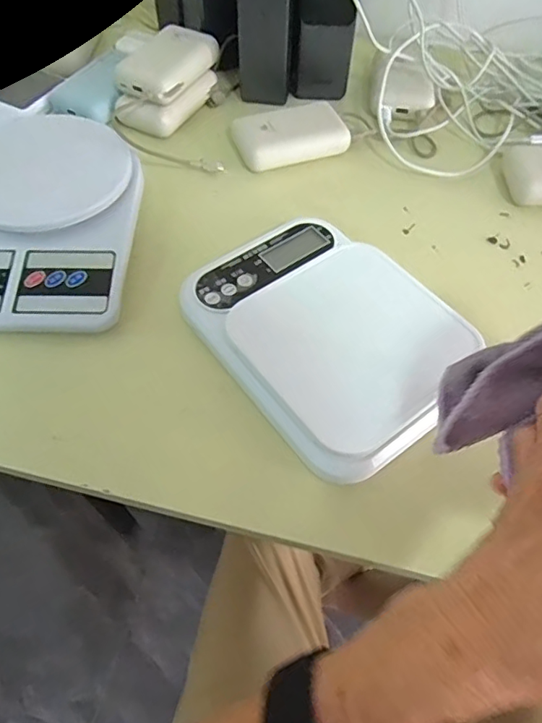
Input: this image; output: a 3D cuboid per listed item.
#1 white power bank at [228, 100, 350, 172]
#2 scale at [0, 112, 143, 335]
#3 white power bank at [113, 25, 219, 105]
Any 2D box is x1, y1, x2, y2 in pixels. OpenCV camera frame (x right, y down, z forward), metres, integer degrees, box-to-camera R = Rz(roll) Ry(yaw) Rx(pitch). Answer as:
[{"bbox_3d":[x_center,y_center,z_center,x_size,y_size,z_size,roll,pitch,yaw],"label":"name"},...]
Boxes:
[{"bbox_3d":[0.018,-0.212,0.485,0.098,0.032,0.054,-16,59,-11],"label":"white power bank"},{"bbox_3d":[-0.188,-0.129,0.429,0.160,0.037,0.245,1,57,-1],"label":"scale"},{"bbox_3d":[-0.098,-0.294,0.504,0.060,0.020,0.103,33,66,3],"label":"white power bank"}]

